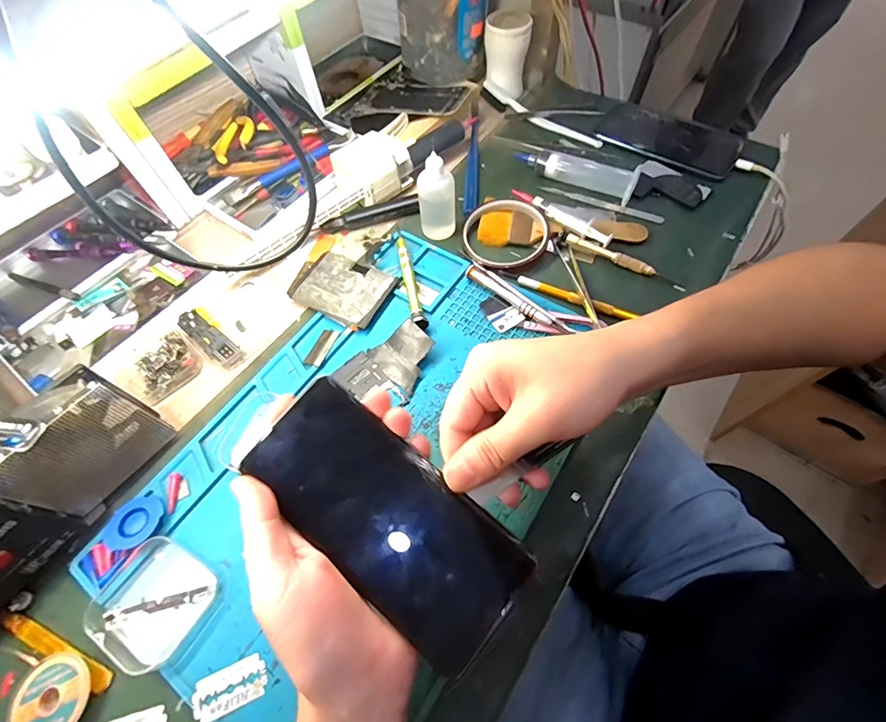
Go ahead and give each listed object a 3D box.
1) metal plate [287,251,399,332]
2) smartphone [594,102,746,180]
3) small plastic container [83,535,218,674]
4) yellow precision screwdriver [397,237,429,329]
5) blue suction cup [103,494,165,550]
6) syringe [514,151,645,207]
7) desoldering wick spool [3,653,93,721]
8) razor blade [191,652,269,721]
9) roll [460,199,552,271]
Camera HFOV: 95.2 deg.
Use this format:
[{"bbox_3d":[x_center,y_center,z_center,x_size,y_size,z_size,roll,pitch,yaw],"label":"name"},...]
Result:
[{"bbox_3d":[-0.098,-0.071,0.381,0.095,0.009,0.065,26,66,15],"label":"metal plate"},{"bbox_3d":[0.262,-0.261,0.469,0.151,0.015,0.072,34,68,19],"label":"smartphone"},{"bbox_3d":[-0.188,0.154,0.262,0.067,0.012,0.062,28,67,17],"label":"small plastic container"},{"bbox_3d":[-0.030,-0.074,0.377,0.012,0.014,0.107,-12,62,-4],"label":"yellow precision screwdriver"},{"bbox_3d":[-0.213,0.112,0.283,0.034,0.011,0.035,-1,62,2],"label":"blue suction cup"},{"bbox_3d":[0.143,-0.208,0.433,0.131,0.029,0.028,31,68,18],"label":"syringe"},{"bbox_3d":[-0.231,0.200,0.236,0.045,0.014,0.044,-1,62,2],"label":"desoldering wick spool"},{"bbox_3d":[-0.127,0.195,0.241,0.042,0.004,0.022,-22,63,-9],"label":"razor blade"},{"bbox_3d":[0.062,-0.129,0.406,0.085,0.012,0.090,28,67,17],"label":"roll"}]

